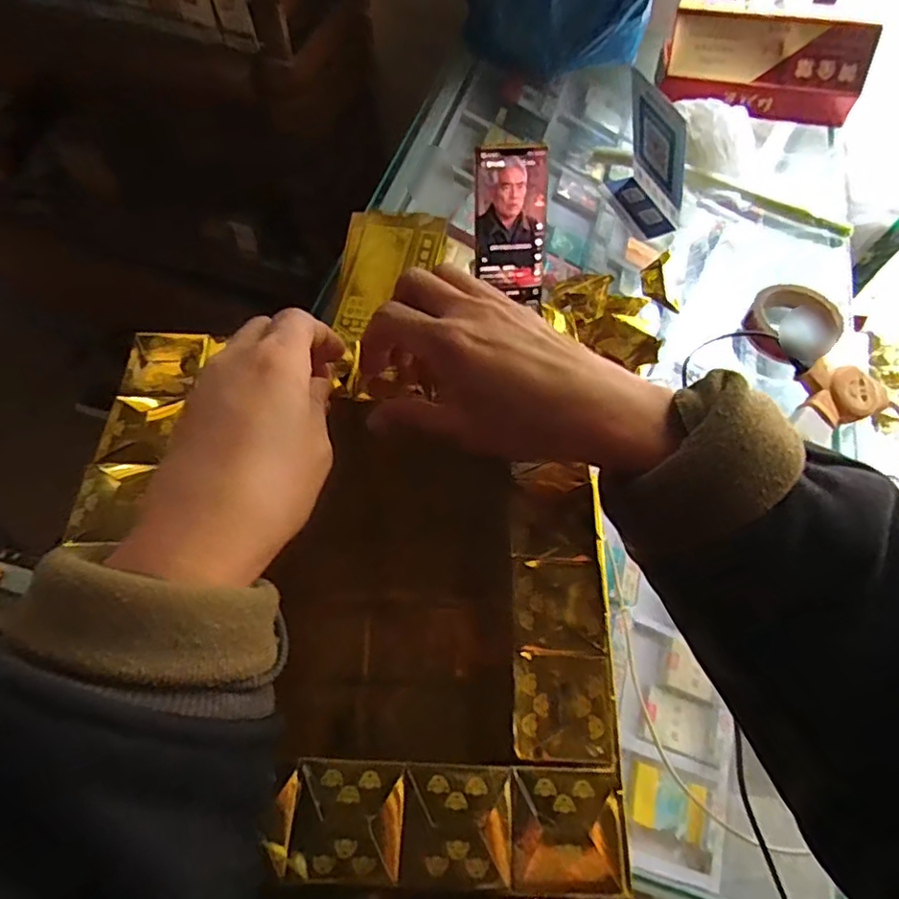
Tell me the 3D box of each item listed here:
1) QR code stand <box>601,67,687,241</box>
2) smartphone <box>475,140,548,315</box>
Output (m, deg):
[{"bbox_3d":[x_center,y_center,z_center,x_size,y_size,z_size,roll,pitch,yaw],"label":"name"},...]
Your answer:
[{"bbox_3d":[0.248,-0.362,0.749,0.052,0.166,0.126,-19,63,-11],"label":"QR code stand"},{"bbox_3d":[0.065,-0.232,0.635,0.072,0.160,0.008,-3,30,-2],"label":"smartphone"}]

